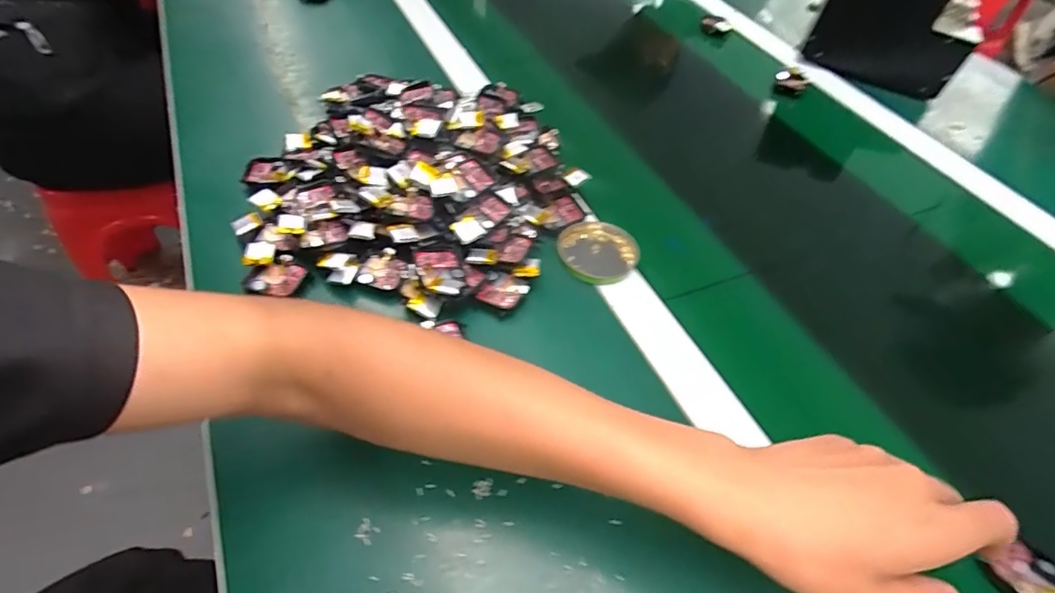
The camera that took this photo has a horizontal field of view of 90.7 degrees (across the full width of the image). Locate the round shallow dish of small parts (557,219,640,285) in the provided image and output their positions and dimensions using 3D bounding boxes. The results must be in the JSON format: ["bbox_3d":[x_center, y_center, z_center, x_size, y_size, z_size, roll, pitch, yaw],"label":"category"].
[{"bbox_3d":[0.061,-0.039,0.455,0.068,0.014,0.069,2,51,-3],"label":"round shallow dish of small parts"}]

